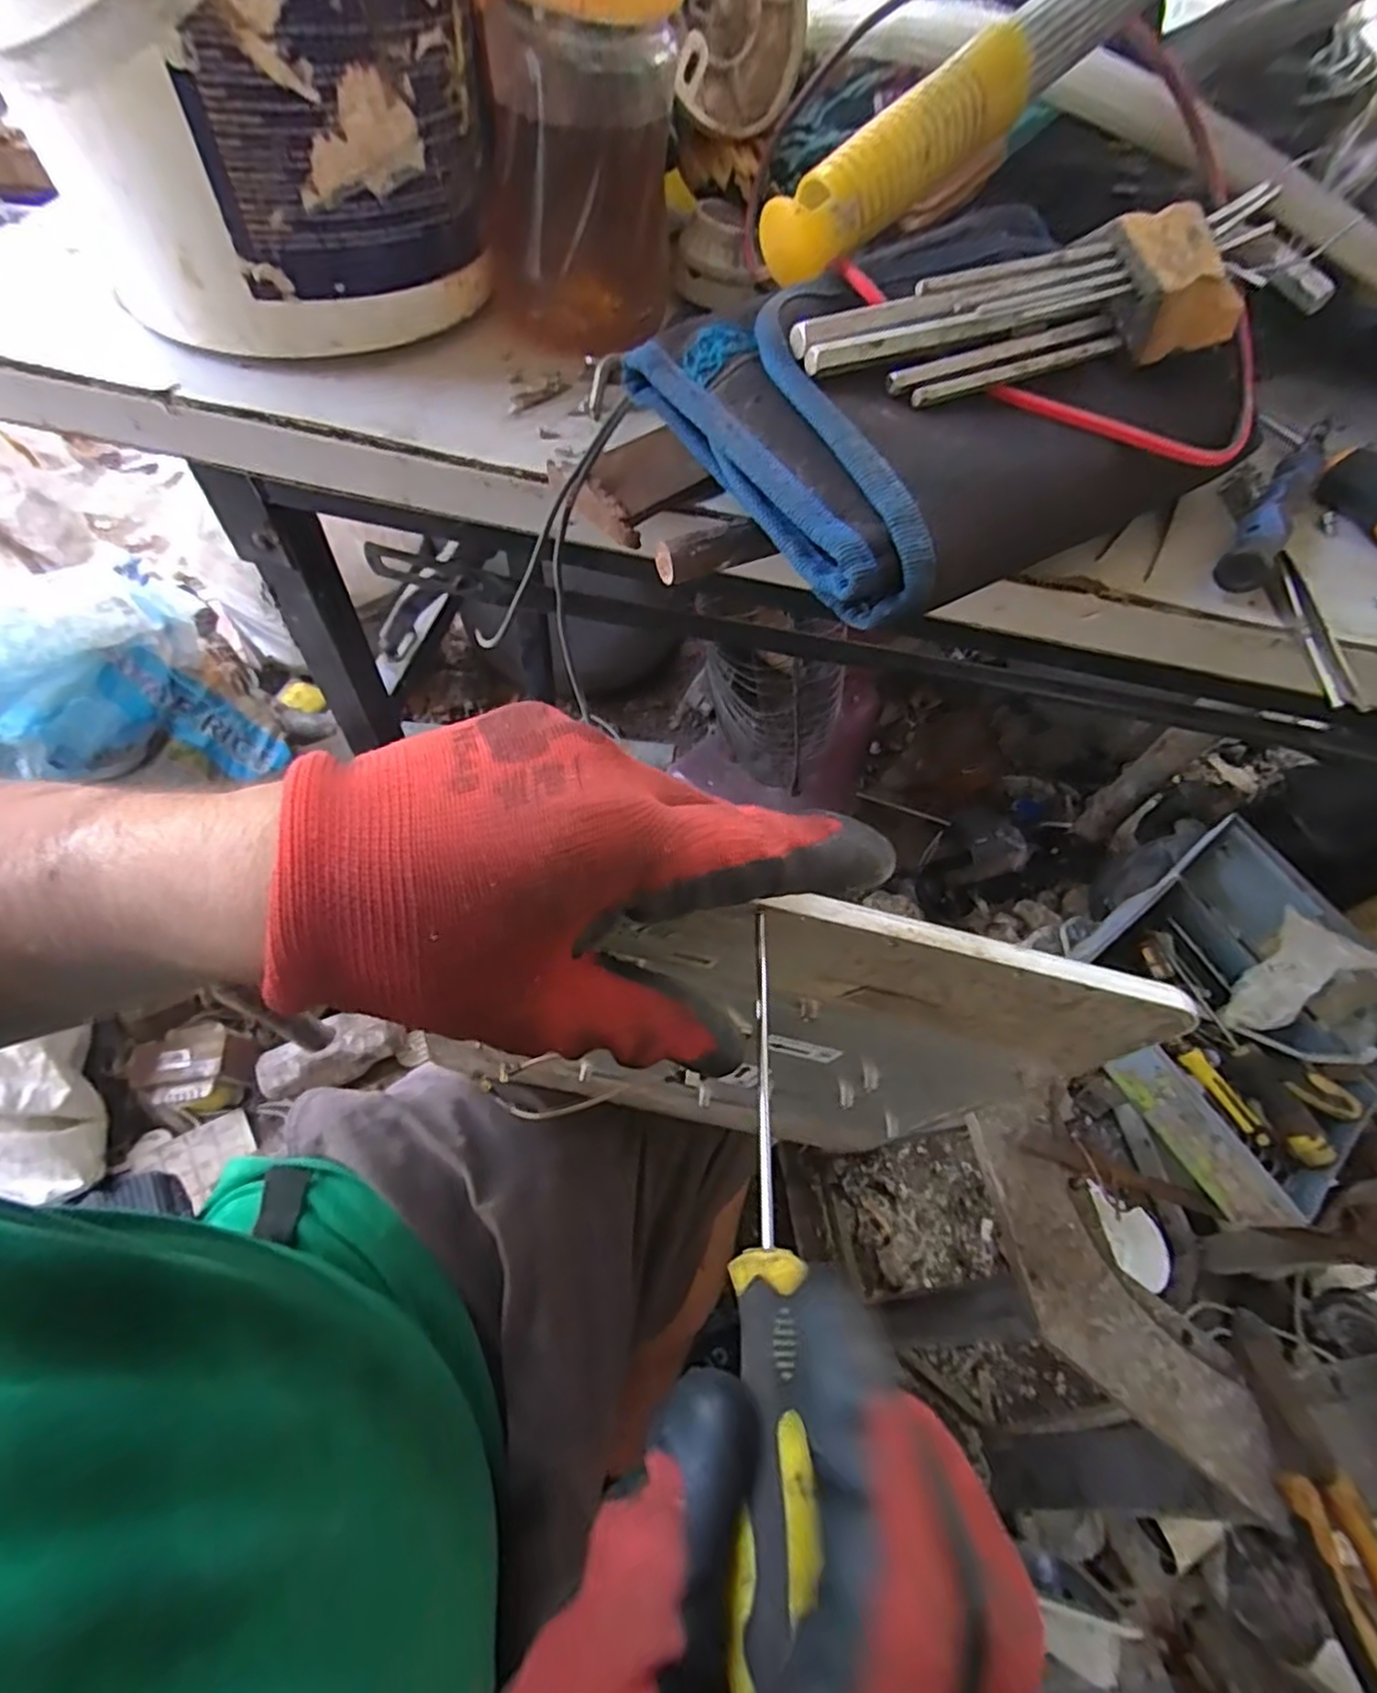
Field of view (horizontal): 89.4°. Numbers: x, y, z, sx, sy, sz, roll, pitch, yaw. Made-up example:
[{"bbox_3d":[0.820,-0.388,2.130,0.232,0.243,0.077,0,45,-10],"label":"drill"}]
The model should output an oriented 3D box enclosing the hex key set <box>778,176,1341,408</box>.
[{"bbox_3d":[0.142,-0.193,0.243,0.217,0.034,0.033,-20,62,-15],"label":"hex key set"}]

